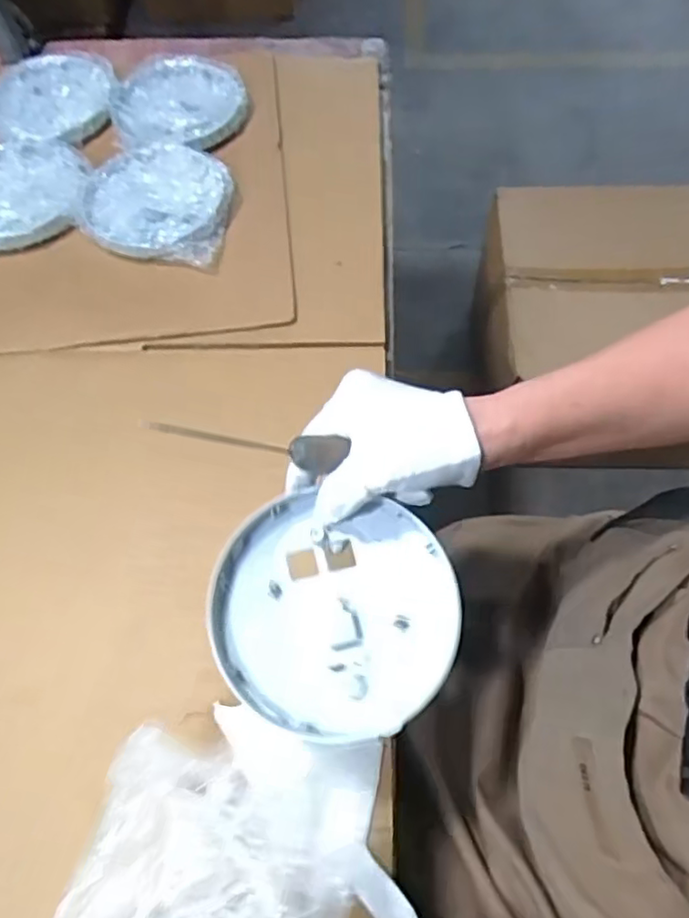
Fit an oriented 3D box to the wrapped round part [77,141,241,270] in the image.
[{"bbox_3d":[-0.182,-0.257,0.632,0.144,0.021,0.140,-1,63,2],"label":"wrapped round part"}]

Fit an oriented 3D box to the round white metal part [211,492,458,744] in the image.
[{"bbox_3d":[-0.006,0.089,0.366,0.132,0.030,0.132,0,74,-1],"label":"round white metal part"}]

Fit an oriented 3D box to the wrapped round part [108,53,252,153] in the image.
[{"bbox_3d":[-0.182,-0.396,0.703,0.144,0.016,0.157,-1,63,2],"label":"wrapped round part"}]

